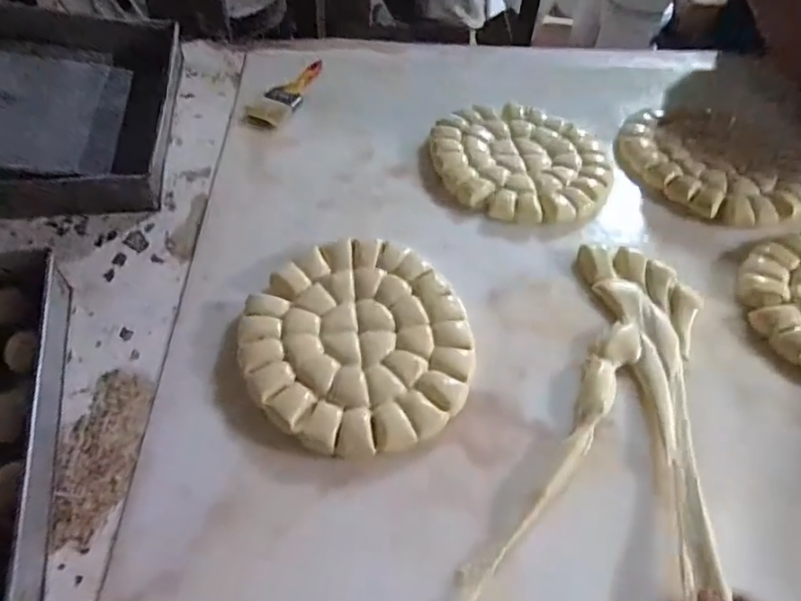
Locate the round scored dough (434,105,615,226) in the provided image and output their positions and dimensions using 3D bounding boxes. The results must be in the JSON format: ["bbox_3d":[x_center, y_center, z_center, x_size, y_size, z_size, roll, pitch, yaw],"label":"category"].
[{"bbox_3d":[0.192,-0.227,0.851,0.278,0.026,0.257,1,52,-1],"label":"round scored dough"}]

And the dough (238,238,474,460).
[{"bbox_3d":[-0.049,0.043,0.629,0.253,0.027,0.273,1,52,-1],"label":"dough"}]

